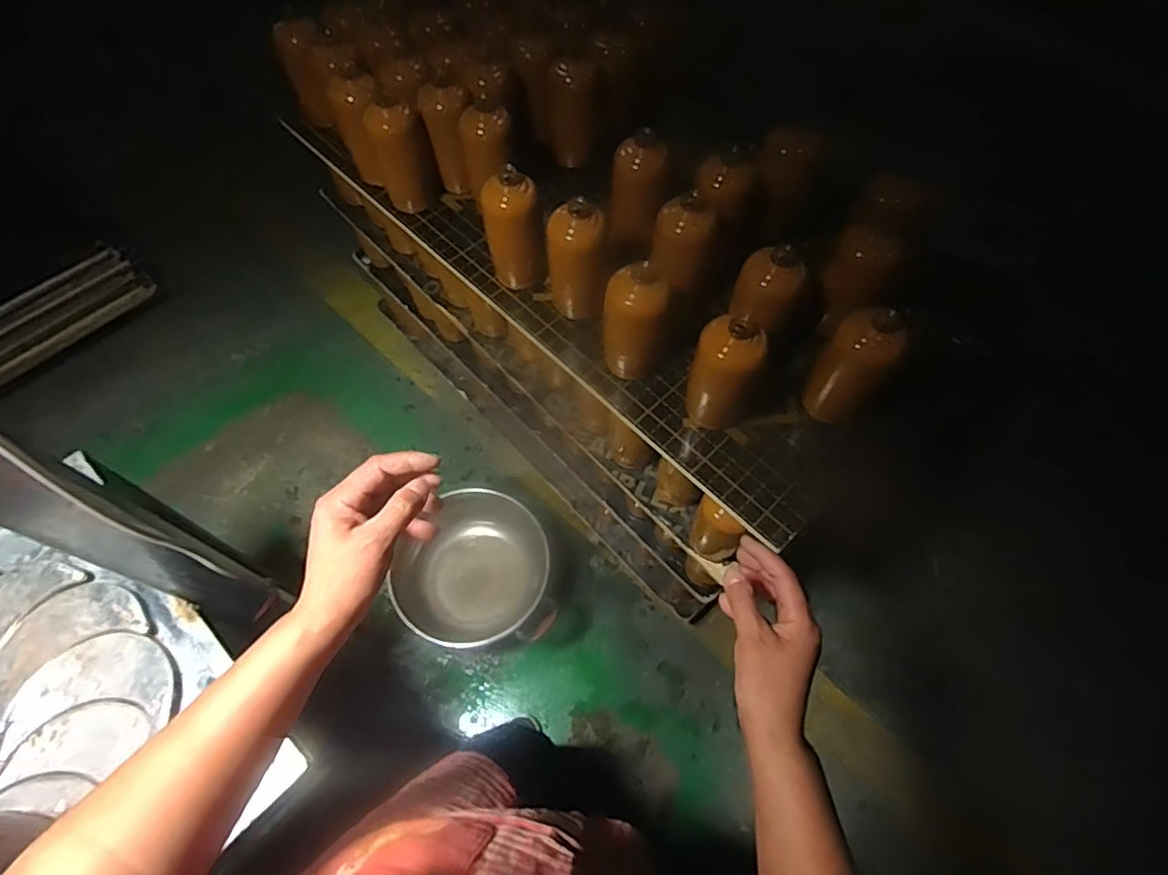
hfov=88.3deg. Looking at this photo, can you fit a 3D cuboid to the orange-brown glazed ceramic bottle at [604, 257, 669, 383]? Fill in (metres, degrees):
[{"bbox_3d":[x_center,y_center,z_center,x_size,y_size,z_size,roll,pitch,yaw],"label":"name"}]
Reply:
[{"bbox_3d":[0.068,-0.165,0.803,0.074,0.179,0.076,12,62,6],"label":"orange-brown glazed ceramic bottle"}]

